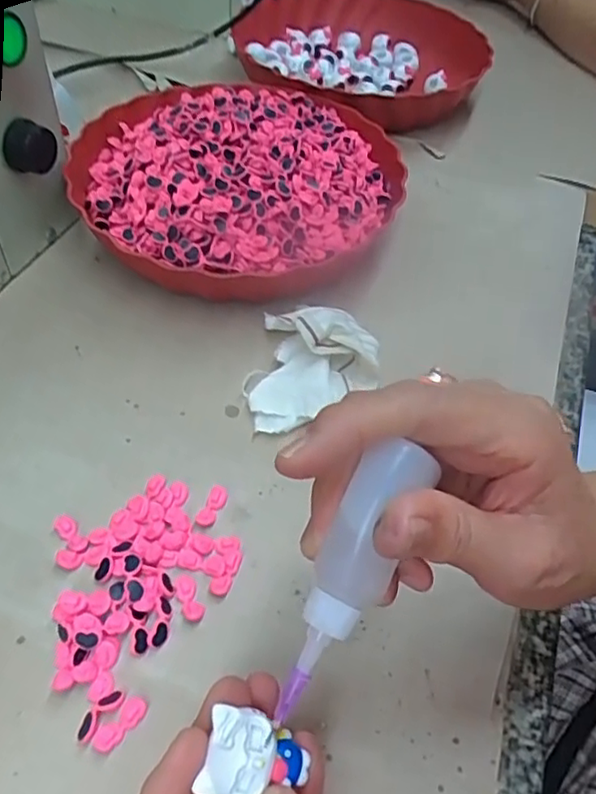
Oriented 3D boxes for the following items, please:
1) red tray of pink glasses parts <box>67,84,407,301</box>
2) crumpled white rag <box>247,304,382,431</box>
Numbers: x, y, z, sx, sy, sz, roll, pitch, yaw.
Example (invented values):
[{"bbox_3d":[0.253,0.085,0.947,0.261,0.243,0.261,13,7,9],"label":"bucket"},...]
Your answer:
[{"bbox_3d":[-0.045,-0.157,0.468,0.236,0.066,0.233,5,50,0],"label":"red tray of pink glasses parts"},{"bbox_3d":[0.010,-0.019,0.380,0.077,0.038,0.085,8,50,3],"label":"crumpled white rag"}]

